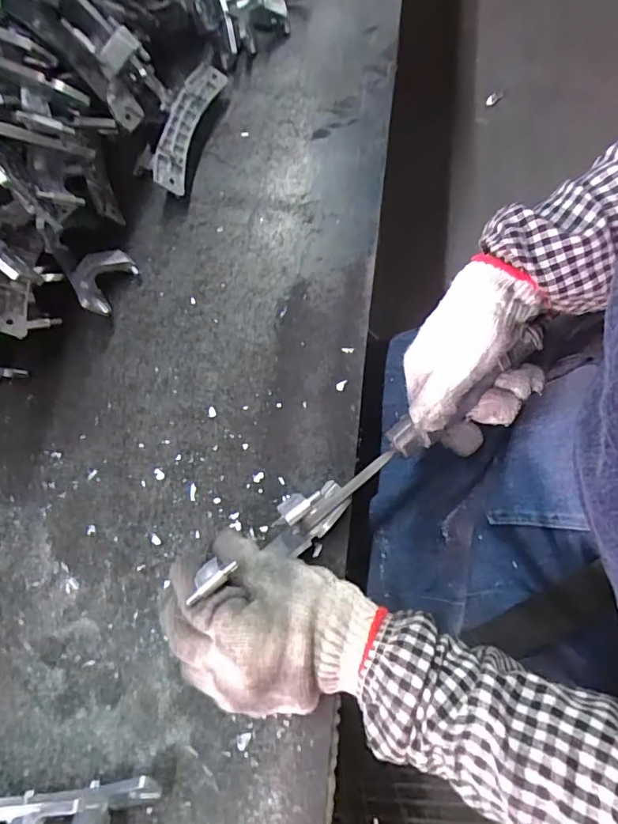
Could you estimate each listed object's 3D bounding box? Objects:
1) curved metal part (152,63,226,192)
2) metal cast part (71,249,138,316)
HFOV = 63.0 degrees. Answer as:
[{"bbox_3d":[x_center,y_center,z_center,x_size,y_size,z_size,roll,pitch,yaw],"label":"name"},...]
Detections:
[{"bbox_3d":[-0.122,-0.286,0.503,0.036,0.017,0.153,19,77,-16],"label":"curved metal part"},{"bbox_3d":[-0.182,-0.119,0.455,0.055,0.029,0.058,0,71,1],"label":"metal cast part"}]

